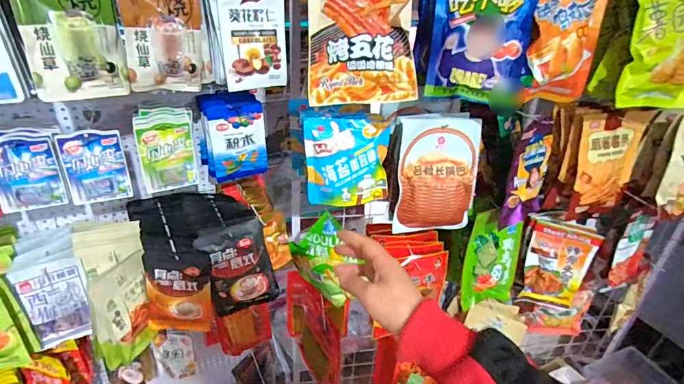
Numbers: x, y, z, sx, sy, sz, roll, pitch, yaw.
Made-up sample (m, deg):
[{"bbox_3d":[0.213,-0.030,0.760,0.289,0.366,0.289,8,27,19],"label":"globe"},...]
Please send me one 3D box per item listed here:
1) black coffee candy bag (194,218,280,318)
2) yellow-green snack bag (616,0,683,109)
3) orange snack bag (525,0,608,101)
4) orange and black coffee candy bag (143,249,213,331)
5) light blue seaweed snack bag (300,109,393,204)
[{"bbox_3d":[-0.189,0.140,0.737,0.114,0.151,0.026,-18,11,-20],"label":"black coffee candy bag"},{"bbox_3d":[0.606,-0.276,0.730,0.169,0.237,0.037,-2,15,-5],"label":"yellow-green snack bag"},{"bbox_3d":[0.399,-0.290,0.712,0.148,0.239,0.037,-3,17,-16],"label":"orange snack bag"},{"bbox_3d":[-0.295,0.182,0.732,0.117,0.154,0.046,3,30,-1],"label":"orange and black coffee candy bag"},{"bbox_3d":[0.008,-0.056,0.735,0.154,0.153,0.058,0,30,-8],"label":"light blue seaweed snack bag"}]

